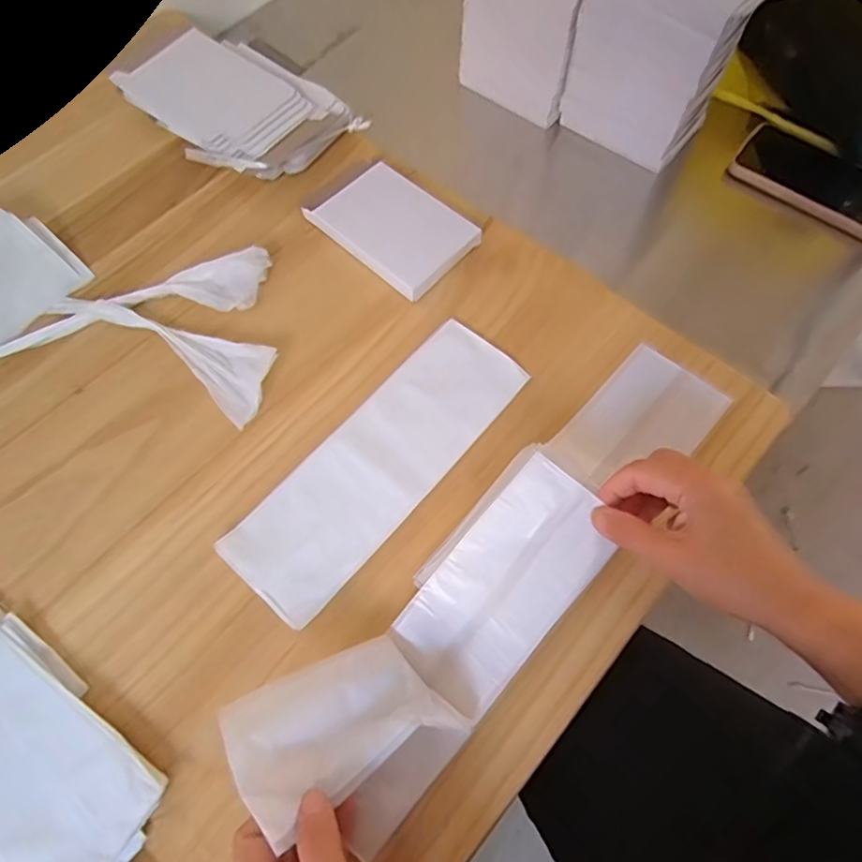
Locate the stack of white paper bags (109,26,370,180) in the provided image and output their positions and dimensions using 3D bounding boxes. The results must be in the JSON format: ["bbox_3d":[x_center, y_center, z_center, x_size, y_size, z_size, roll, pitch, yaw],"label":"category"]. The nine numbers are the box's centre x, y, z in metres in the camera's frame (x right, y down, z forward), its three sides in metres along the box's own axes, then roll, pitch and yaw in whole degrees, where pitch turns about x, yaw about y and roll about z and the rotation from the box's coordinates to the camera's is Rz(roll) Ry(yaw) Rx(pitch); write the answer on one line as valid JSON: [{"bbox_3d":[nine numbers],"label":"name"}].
[{"bbox_3d":[-0.189,-0.308,0.552,0.228,0.042,0.130,38,72,18],"label":"stack of white paper bags"}]

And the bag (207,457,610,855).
[{"bbox_3d":[0.006,0.127,0.337,0.241,0.062,0.084,-36,68,-16],"label":"bag"}]

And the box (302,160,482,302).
[{"bbox_3d":[-0.029,-0.177,0.493,0.128,0.027,0.085,40,72,19],"label":"box"}]

